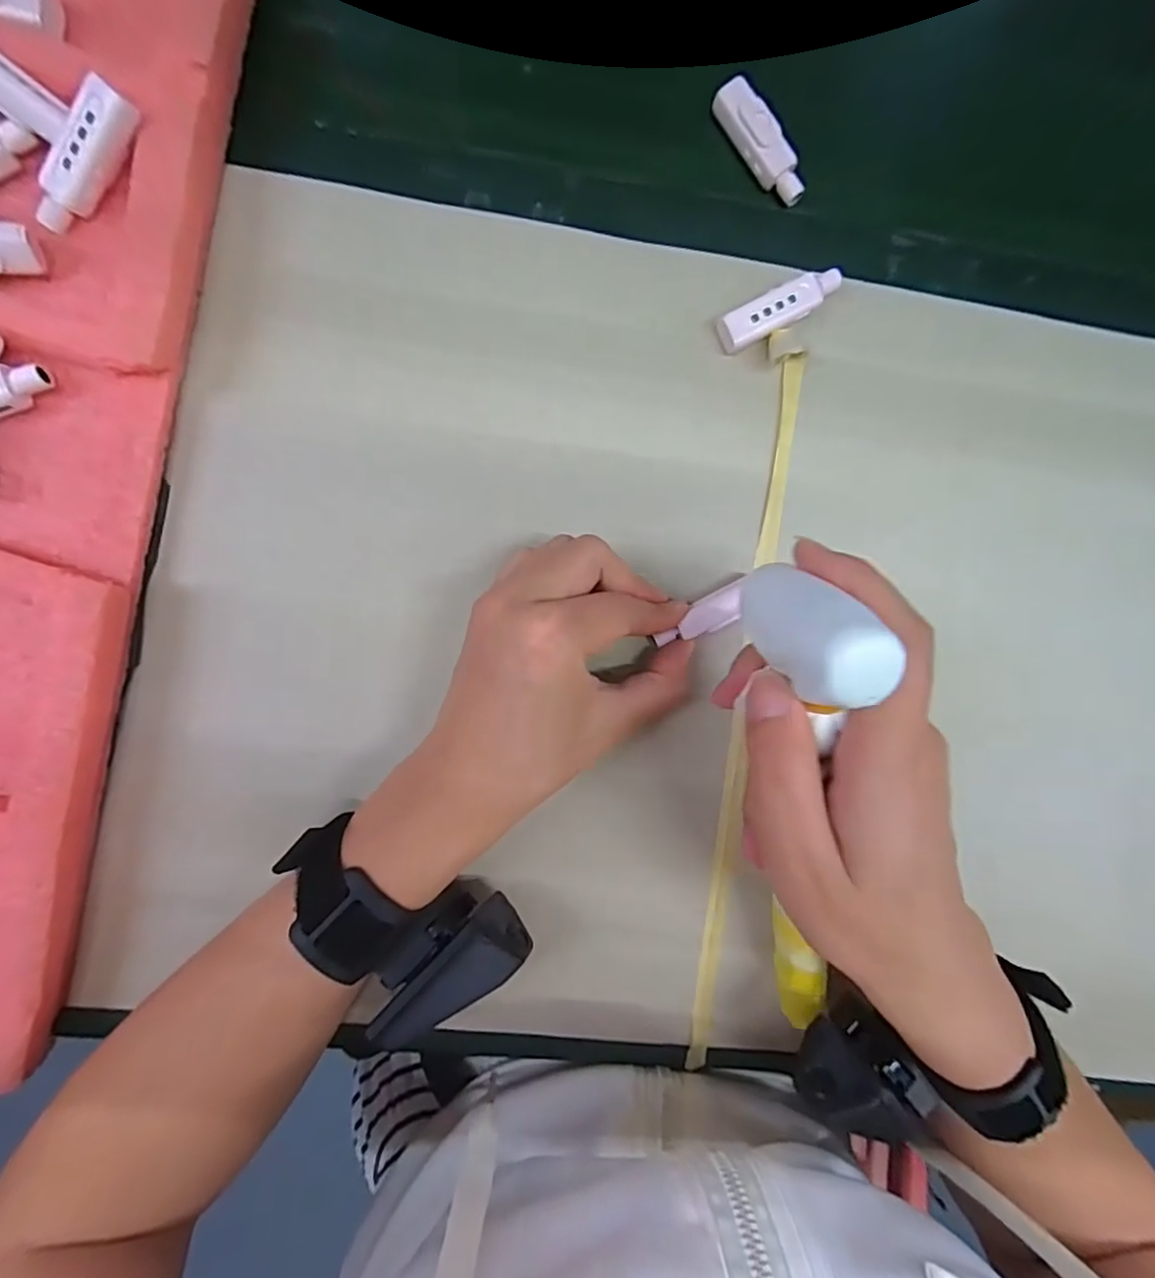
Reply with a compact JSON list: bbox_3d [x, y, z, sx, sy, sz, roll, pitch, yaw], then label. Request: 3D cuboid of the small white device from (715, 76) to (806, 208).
[{"bbox_3d":[0.085,-0.228,0.267,0.016,0.008,0.058,-39,95,-2],"label":"small white device"}]

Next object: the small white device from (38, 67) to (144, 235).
[{"bbox_3d":[-0.189,-0.182,0.222,0.056,0.011,0.015,-42,95,18],"label":"small white device"}]

